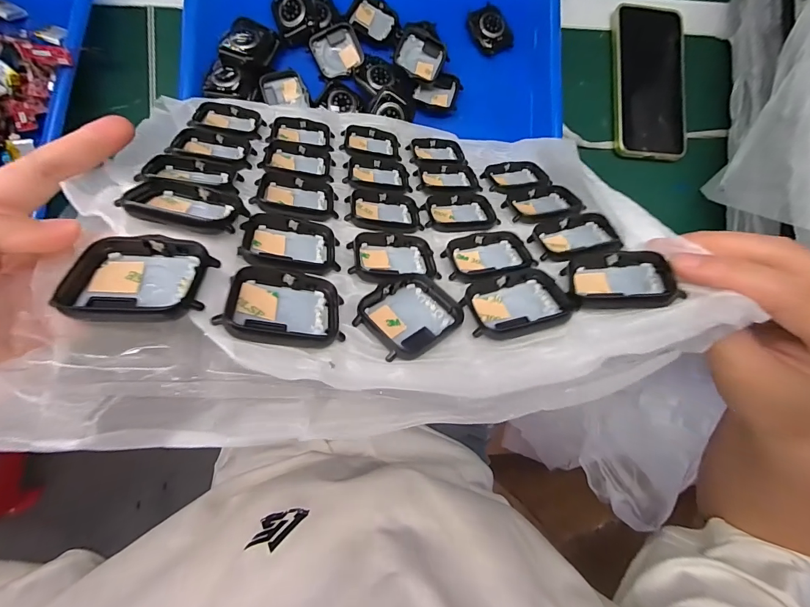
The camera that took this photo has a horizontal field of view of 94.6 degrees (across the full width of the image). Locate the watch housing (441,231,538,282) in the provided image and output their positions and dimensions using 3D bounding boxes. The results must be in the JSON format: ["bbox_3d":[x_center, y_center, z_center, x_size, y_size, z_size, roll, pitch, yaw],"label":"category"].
[{"bbox_3d":[0.046,-0.028,0.213,0.047,0.010,0.032,-10,57,-2],"label":"watch housing"}]

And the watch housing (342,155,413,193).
[{"bbox_3d":[-0.020,-0.092,0.270,0.046,0.011,0.040,4,52,-5],"label":"watch housing"}]

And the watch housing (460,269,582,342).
[{"bbox_3d":[0.053,0.000,0.179,0.045,0.007,0.038,-21,50,-4],"label":"watch housing"}]

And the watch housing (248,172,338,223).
[{"bbox_3d":[-0.064,-0.062,0.222,0.045,0.009,0.039,4,47,-20],"label":"watch housing"}]

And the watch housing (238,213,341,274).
[{"bbox_3d":[-0.056,-0.029,0.185,0.045,0.008,0.038,5,45,-24],"label":"watch housing"}]

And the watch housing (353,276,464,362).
[{"bbox_3d":[0.002,0.005,0.171,0.038,0.006,0.046,42,53,18],"label":"watch housing"}]

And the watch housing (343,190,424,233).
[{"bbox_3d":[-0.014,-0.058,0.237,0.045,0.009,0.040,4,47,-15],"label":"watch housing"}]

